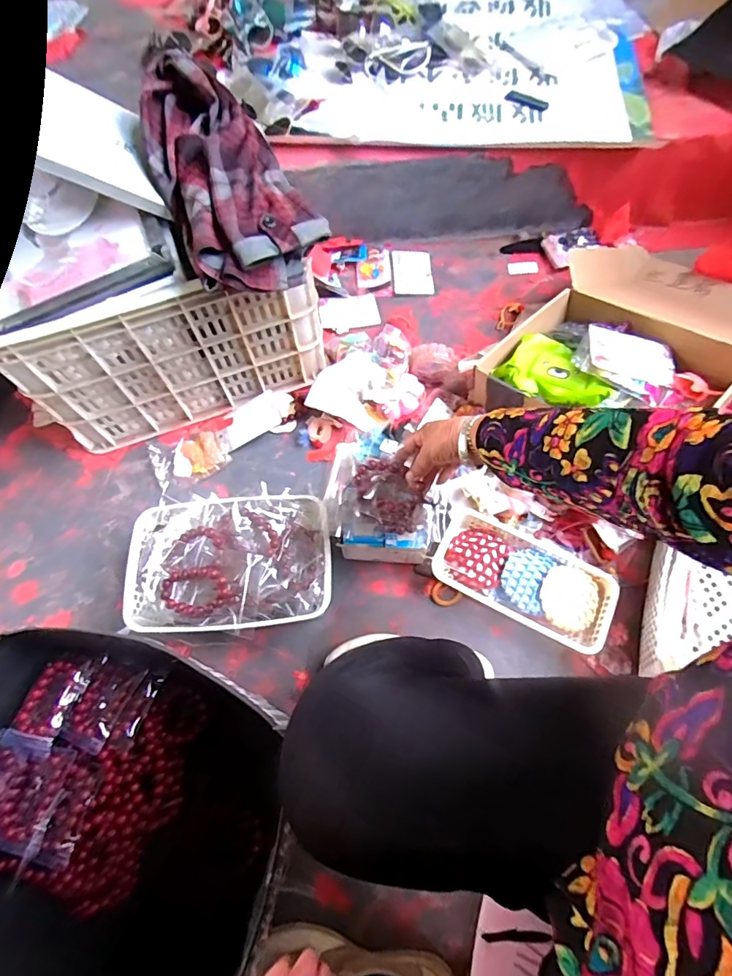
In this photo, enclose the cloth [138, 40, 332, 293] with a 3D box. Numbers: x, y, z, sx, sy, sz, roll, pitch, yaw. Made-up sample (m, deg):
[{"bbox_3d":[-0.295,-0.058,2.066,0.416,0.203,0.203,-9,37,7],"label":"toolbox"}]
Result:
[{"bbox_3d":[-0.203,-0.446,0.665,0.185,0.082,0.372,-24,81,-9],"label":"cloth"}]

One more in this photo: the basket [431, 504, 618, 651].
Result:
[{"bbox_3d":[0.245,0.144,0.749,0.279,0.048,0.138,23,71,11],"label":"basket"}]

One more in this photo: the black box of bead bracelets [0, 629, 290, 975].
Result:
[{"bbox_3d":[-0.299,0.388,0.581,0.414,0.175,0.331,22,67,12],"label":"black box of bead bracelets"}]

